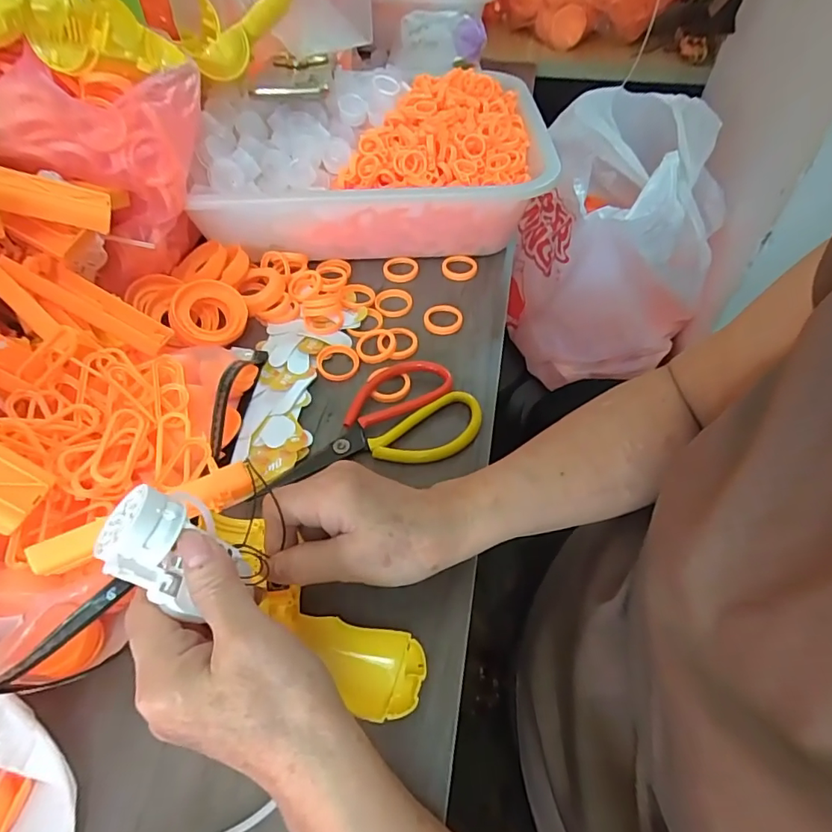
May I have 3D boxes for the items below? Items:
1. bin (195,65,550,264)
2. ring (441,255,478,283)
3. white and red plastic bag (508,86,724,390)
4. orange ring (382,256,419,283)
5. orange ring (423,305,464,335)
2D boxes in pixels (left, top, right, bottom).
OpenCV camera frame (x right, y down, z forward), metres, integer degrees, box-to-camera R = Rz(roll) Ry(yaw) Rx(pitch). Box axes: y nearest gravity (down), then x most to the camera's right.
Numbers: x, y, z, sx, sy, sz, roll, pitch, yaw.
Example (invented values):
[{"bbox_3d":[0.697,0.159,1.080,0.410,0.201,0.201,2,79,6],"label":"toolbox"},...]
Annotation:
[{"bbox_3d":[-0.035,-0.279,0.545,0.328,0.118,0.276,-1,51,3],"label":"bin"},{"bbox_3d":[0.044,-0.149,0.510,0.036,0.007,0.036,0,51,0],"label":"ring"},{"bbox_3d":[0.278,-0.209,0.661,0.233,0.318,0.206,-14,53,-11],"label":"white and red plastic bag"},{"bbox_3d":[-0.015,-0.148,0.509,0.035,0.006,0.034,0,51,0],"label":"orange ring"},{"bbox_3d":[0.025,-0.089,0.463,0.035,0.004,0.035,2,52,-3],"label":"orange ring"}]

